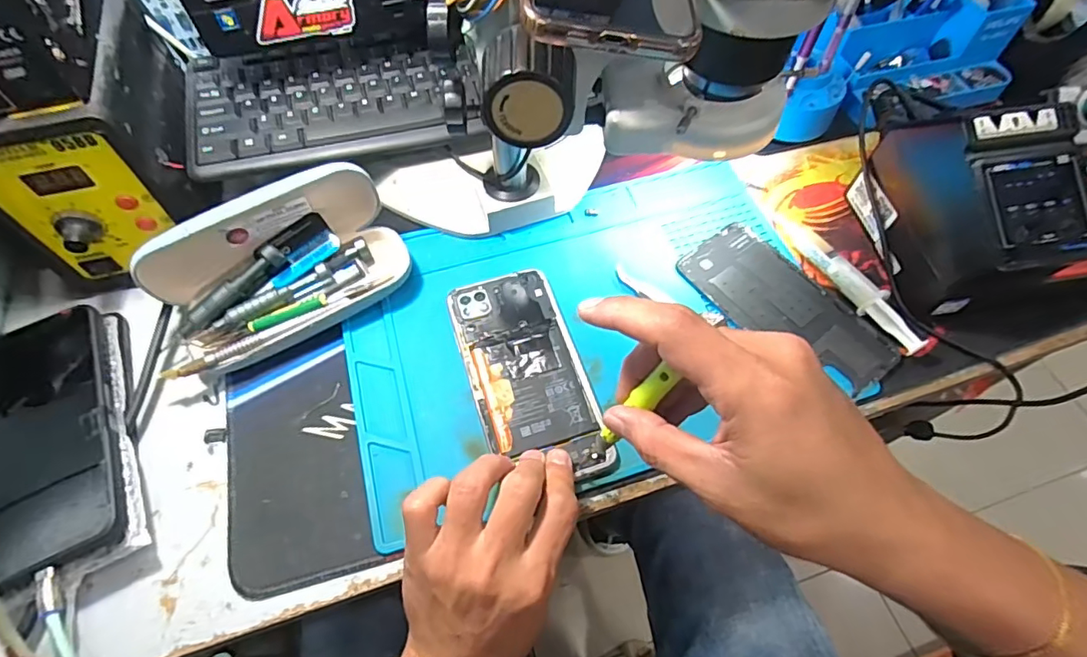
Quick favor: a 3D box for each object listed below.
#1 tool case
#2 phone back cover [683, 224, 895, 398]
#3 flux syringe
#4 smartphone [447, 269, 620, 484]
[{"bbox_3d":[-0.181,-0.042,0.370,0.166,0.075,0.085,-31,66,-16],"label":"tool case"},{"bbox_3d":[0.178,-0.017,0.400,0.072,0.006,0.155,-37,68,-18],"label":"phone back cover"},{"bbox_3d":[0.222,-0.040,0.405,0.018,0.018,0.145,-29,66,-15],"label":"flux syringe"},{"bbox_3d":[-0.011,0.029,0.364,0.073,0.005,0.154,-16,63,-9],"label":"smartphone"}]

